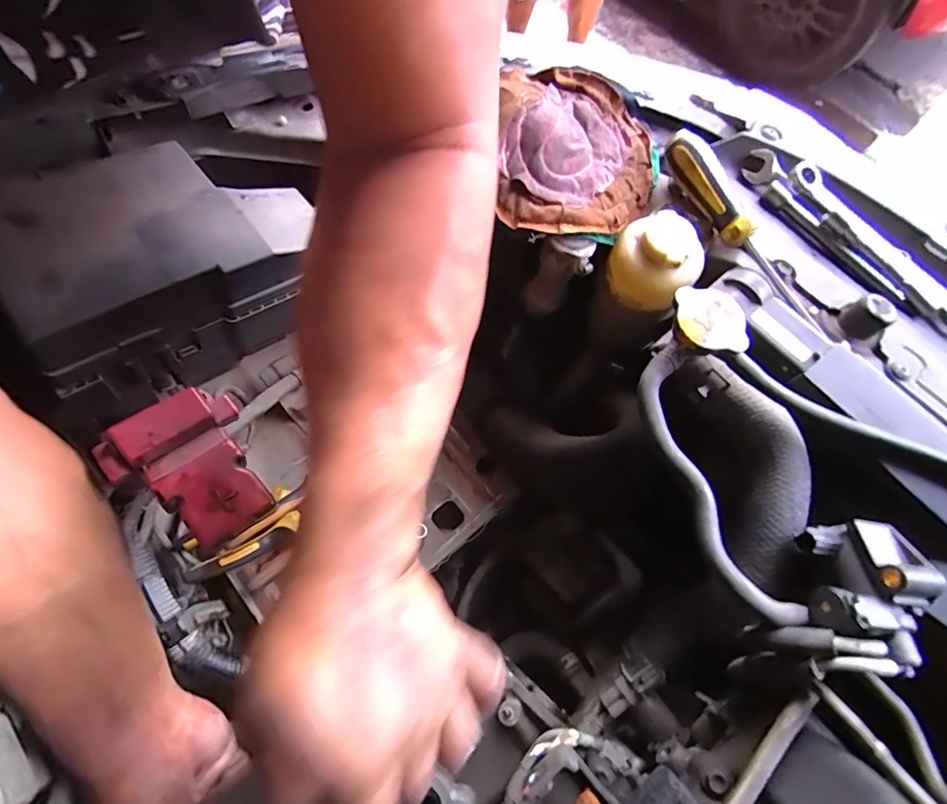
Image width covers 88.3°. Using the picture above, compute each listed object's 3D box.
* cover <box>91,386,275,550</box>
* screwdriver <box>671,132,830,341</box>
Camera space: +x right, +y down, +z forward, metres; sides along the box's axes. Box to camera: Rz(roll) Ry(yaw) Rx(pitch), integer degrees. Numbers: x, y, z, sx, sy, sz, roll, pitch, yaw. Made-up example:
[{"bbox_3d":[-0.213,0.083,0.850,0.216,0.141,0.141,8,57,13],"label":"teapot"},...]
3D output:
[{"bbox_3d":[-0.180,0.047,0.315,0.073,0.035,0.095,-32,83,-31],"label":"cover"},{"bbox_3d":[0.226,-0.142,0.400,0.027,0.027,0.211,-29,74,-7],"label":"screwdriver"}]

